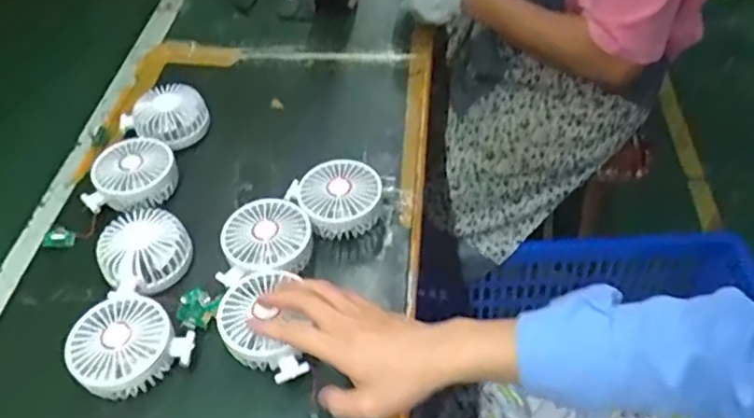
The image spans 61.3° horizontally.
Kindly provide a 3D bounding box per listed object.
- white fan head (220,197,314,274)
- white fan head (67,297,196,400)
[{"bbox_3d":[-0.109,0.033,0.641,0.085,0.042,0.086,-3,48,3],"label":"white fan head"},{"bbox_3d":[-0.225,0.123,0.568,0.107,0.037,0.089,27,56,26],"label":"white fan head"}]

